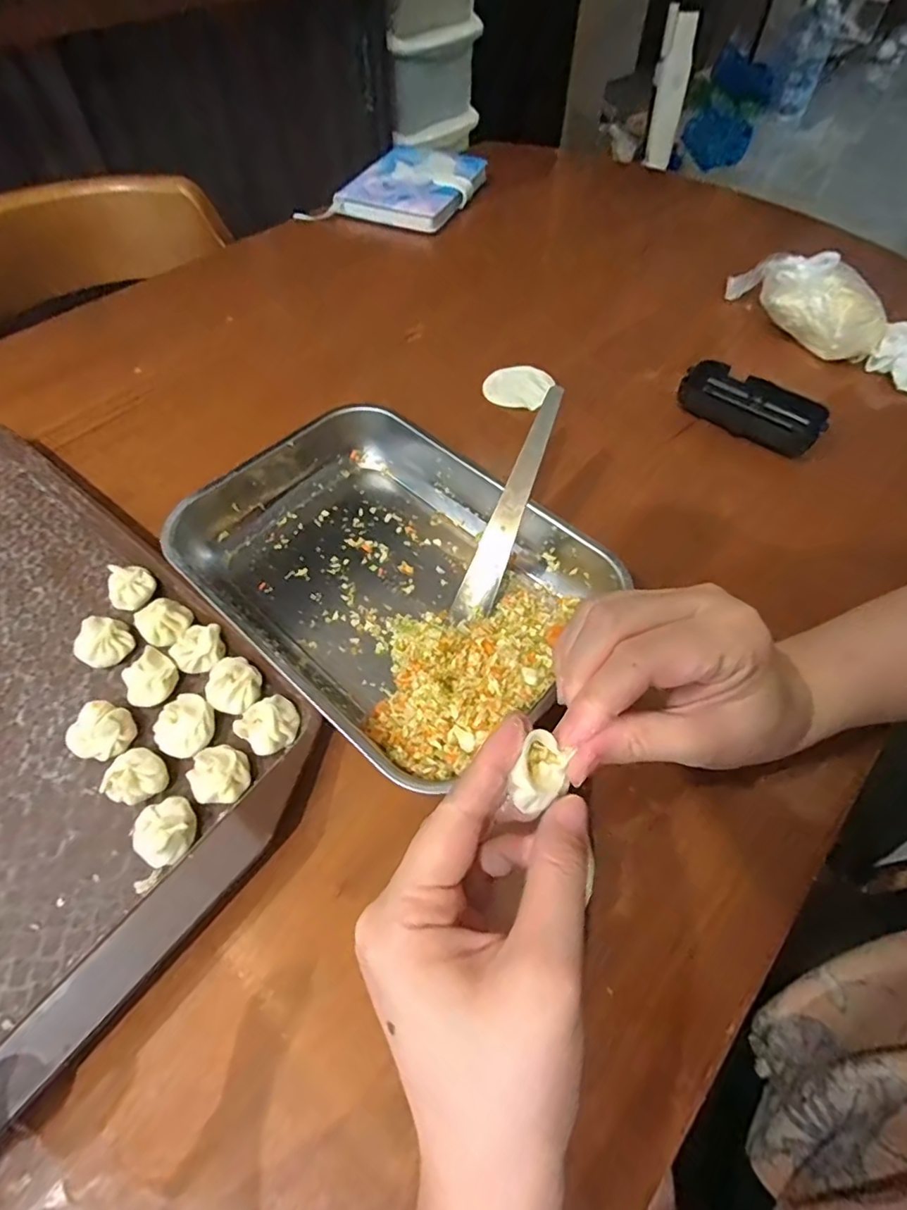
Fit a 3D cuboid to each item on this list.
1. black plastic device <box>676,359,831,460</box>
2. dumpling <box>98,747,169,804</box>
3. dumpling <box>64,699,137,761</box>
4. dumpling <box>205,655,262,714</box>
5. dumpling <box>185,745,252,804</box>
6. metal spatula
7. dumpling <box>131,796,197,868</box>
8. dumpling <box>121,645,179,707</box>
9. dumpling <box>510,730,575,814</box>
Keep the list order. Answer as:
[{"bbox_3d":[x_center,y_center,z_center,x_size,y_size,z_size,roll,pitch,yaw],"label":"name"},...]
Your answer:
[{"bbox_3d":[0.242,-0.162,0.452,0.109,0.021,0.050,31,62,18],"label":"black plastic device"},{"bbox_3d":[-0.162,0.089,0.287,0.026,0.020,0.026,0,57,-1],"label":"dumpling"},{"bbox_3d":[-0.187,0.068,0.298,0.029,0.022,0.028,17,58,10],"label":"dumpling"},{"bbox_3d":[-0.123,0.045,0.313,0.026,0.020,0.028,0,57,-1],"label":"dumpling"},{"bbox_3d":[-0.119,0.087,0.285,0.028,0.018,0.028,29,61,17],"label":"dumpling"},{"bbox_3d":[0.040,-0.066,0.359,0.023,0.006,0.168,22,82,5],"label":"metal spatula"},{"bbox_3d":[-0.140,0.110,0.272,0.029,0.021,0.028,0,57,-1],"label":"dumpling"},{"bbox_3d":[-0.170,0.043,0.314,0.025,0.021,0.029,36,63,20],"label":"dumpling"},{"bbox_3d":[0.035,0.066,0.215,0.020,0.023,0.026,23,60,14],"label":"dumpling"}]

